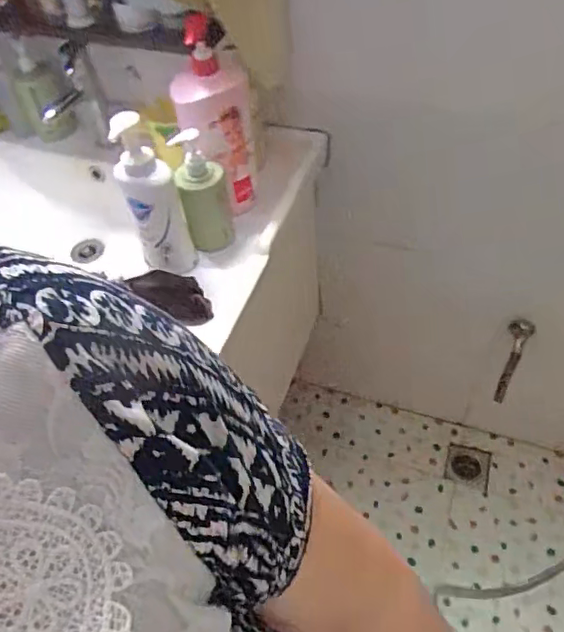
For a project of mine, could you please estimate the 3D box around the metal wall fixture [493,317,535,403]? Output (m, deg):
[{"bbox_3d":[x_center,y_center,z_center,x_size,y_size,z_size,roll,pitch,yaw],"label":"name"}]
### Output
[{"bbox_3d":[0.468,0.094,1.169,0.044,0.171,0.101,20,56,18],"label":"metal wall fixture"}]

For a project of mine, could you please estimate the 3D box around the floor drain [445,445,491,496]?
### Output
[{"bbox_3d":[0.468,0.382,1.438,0.101,0.008,0.110,13,59,10],"label":"floor drain"}]

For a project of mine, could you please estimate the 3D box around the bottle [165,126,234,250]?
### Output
[{"bbox_3d":[-0.111,-0.174,0.820,0.063,0.202,0.070,-9,52,-4],"label":"bottle"}]

